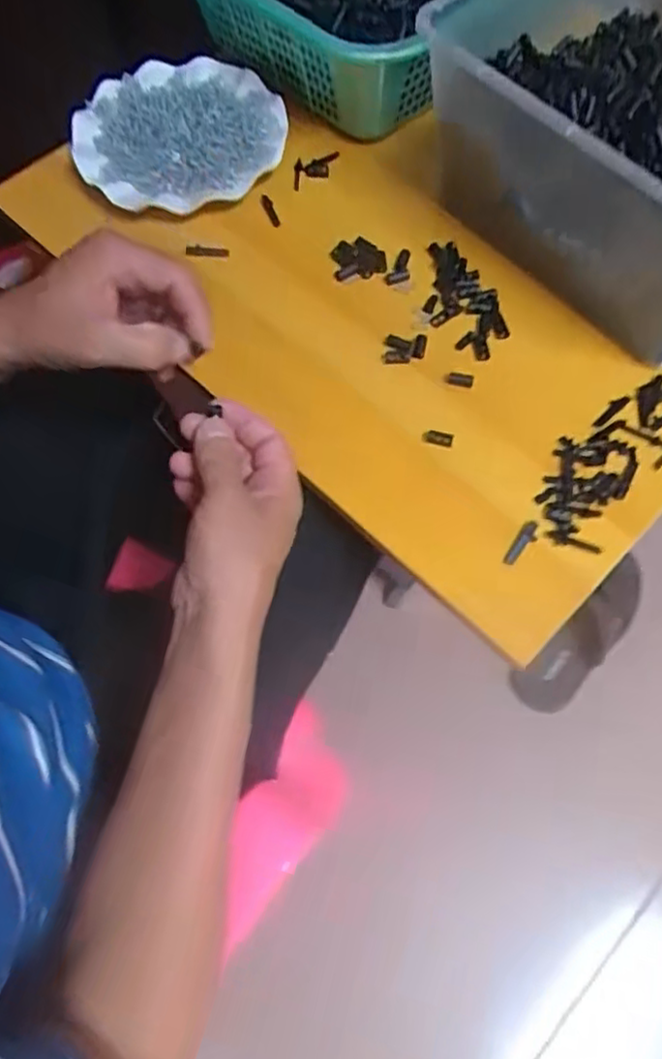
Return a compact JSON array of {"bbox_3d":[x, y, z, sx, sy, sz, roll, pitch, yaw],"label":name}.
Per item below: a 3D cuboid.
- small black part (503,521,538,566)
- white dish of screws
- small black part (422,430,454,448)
[{"bbox_3d":[0.130,0.010,0.468,0.011,0.006,0.036,32,70,14],"label":"small black part"},{"bbox_3d":[-0.134,-0.347,0.607,0.182,0.020,0.163,-13,67,-5],"label":"white dish of screws"},{"bbox_3d":[0.078,-0.067,0.502,0.021,0.006,0.010,16,67,8],"label":"small black part"}]

